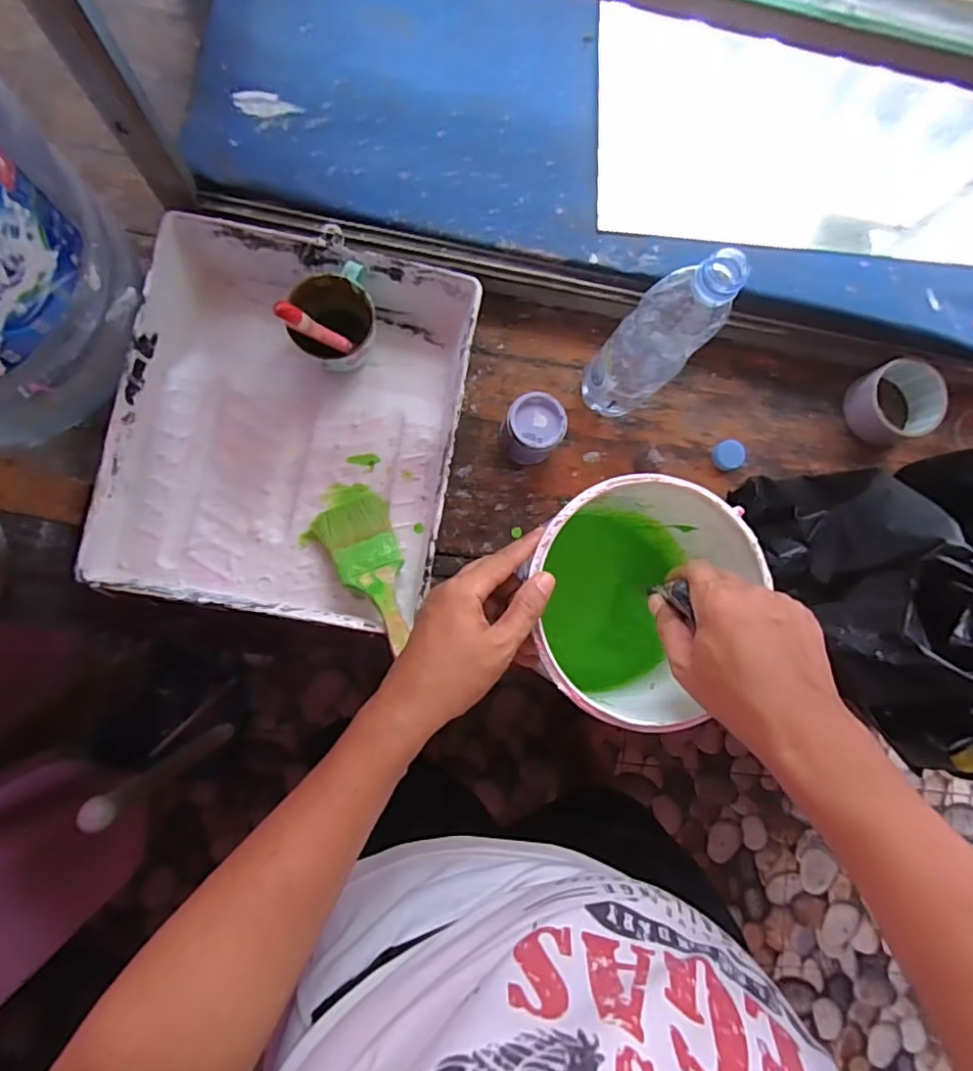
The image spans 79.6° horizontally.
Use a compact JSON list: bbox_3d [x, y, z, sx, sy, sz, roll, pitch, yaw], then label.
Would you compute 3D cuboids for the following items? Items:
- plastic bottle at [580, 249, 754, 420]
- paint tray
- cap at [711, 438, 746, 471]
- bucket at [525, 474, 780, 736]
[{"bbox_3d":[0.141,-0.162,0.511,0.059,0.224,0.063,1,85,-6],"label":"plastic bottle"},{"bbox_3d":[-0.175,-0.100,0.546,0.288,0.067,0.332,10,84,-5],"label":"paint tray"},{"bbox_3d":[0.260,-0.087,0.624,0.036,0.012,0.032,-27,88,-7],"label":"cap"},{"bbox_3d":[0.104,0.048,0.508,0.158,0.188,0.180,35,83,-2],"label":"bucket"}]

